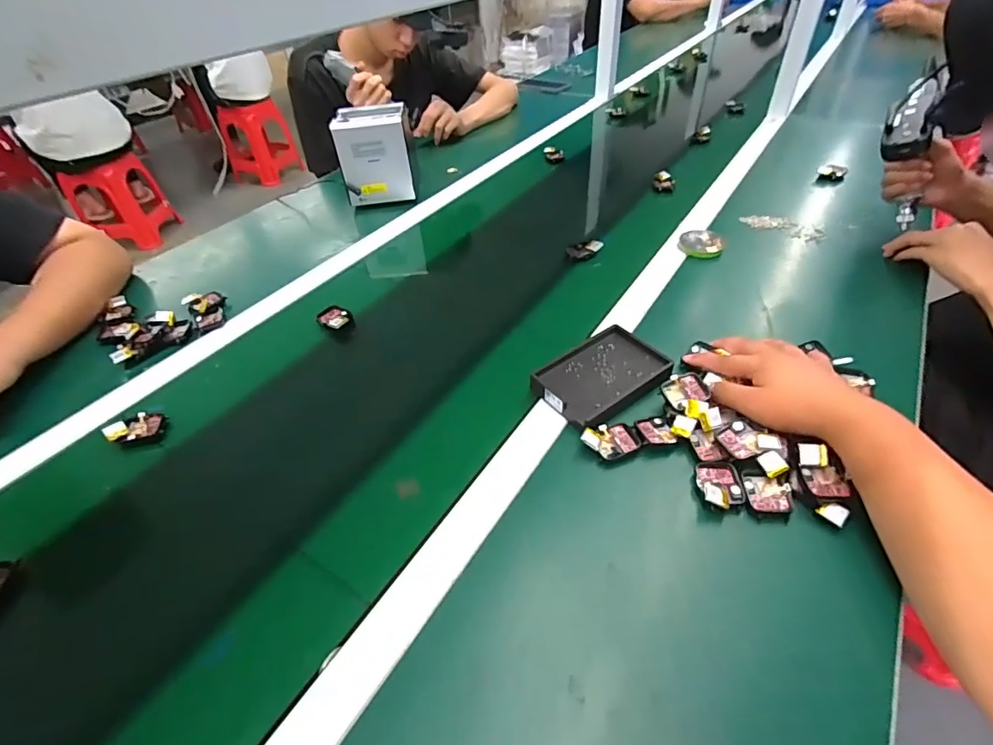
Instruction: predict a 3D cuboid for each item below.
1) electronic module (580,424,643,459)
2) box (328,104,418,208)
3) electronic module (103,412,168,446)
[{"bbox_3d":[0.112,0.067,0.481,0.054,0.019,0.034,-9,43,-5],"label":"electronic module"},{"bbox_3d":[-0.222,-0.409,0.917,0.130,0.140,0.100,-6,43,-2],"label":"box"},{"bbox_3d":[-0.393,0.060,0.534,0.054,0.019,0.035,-15,44,-11],"label":"electronic module"}]

